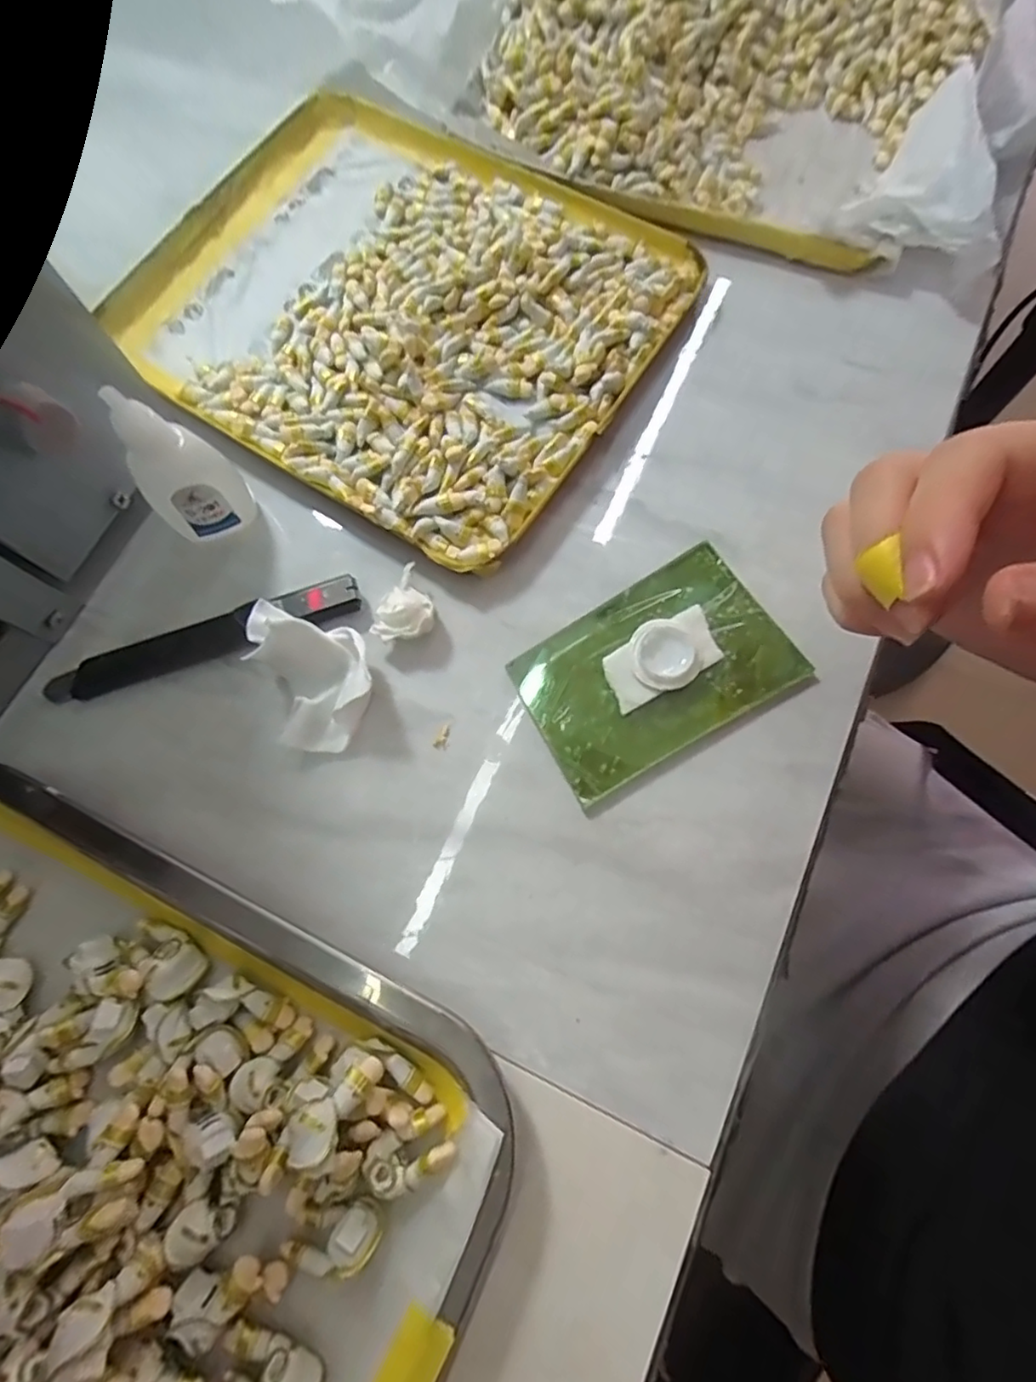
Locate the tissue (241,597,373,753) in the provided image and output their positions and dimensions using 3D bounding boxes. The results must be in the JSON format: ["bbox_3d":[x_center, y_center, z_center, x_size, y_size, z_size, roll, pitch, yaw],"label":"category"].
[{"bbox_3d":[-0.080,-0.011,0.242,0.040,0.025,0.063,-22,73,-2],"label":"tissue"}]

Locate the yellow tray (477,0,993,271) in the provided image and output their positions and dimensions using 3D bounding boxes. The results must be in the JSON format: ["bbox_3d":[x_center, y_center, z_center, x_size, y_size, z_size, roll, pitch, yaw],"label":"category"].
[{"bbox_3d":[0.111,-0.340,0.321,0.225,0.042,0.225,27,77,11],"label":"yellow tray"}]

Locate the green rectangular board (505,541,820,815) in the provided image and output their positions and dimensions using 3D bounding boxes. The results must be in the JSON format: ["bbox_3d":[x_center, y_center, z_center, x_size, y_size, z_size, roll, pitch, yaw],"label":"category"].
[{"bbox_3d":[0.055,-0.009,0.243,0.102,0.011,0.069,-30,74,-5],"label":"green rectangular board"}]

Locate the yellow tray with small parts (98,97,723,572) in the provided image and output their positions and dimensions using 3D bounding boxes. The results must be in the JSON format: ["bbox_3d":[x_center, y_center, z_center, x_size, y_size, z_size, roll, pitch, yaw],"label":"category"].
[{"bbox_3d":[-0.064,-0.190,0.298,0.253,0.017,0.201,32,78,12],"label":"yellow tray with small parts"}]

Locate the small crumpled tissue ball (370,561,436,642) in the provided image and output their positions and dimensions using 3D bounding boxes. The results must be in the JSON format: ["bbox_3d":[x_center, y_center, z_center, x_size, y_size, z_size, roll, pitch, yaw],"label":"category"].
[{"bbox_3d":[-0.048,-0.033,0.254,0.026,0.013,0.031,-25,73,-3],"label":"small crumpled tissue ball"}]

